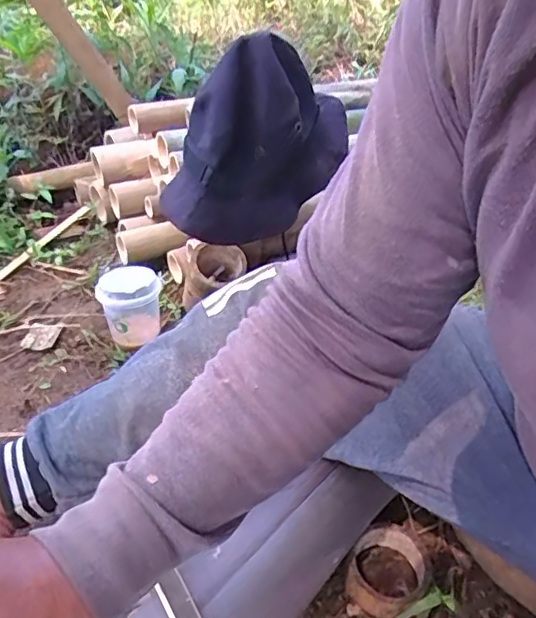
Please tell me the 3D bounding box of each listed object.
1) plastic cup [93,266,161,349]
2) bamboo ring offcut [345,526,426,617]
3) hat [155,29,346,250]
[{"bbox_3d":[-0.192,0.000,0.811,0.086,0.105,0.076,-10,40,-14],"label":"plastic cup"},{"bbox_3d":[0.116,0.258,0.567,0.070,0.034,0.081,16,41,18],"label":"bamboo ring offcut"},{"bbox_3d":[-0.007,-0.222,0.731,0.144,0.203,0.278,27,45,29],"label":"hat"}]

